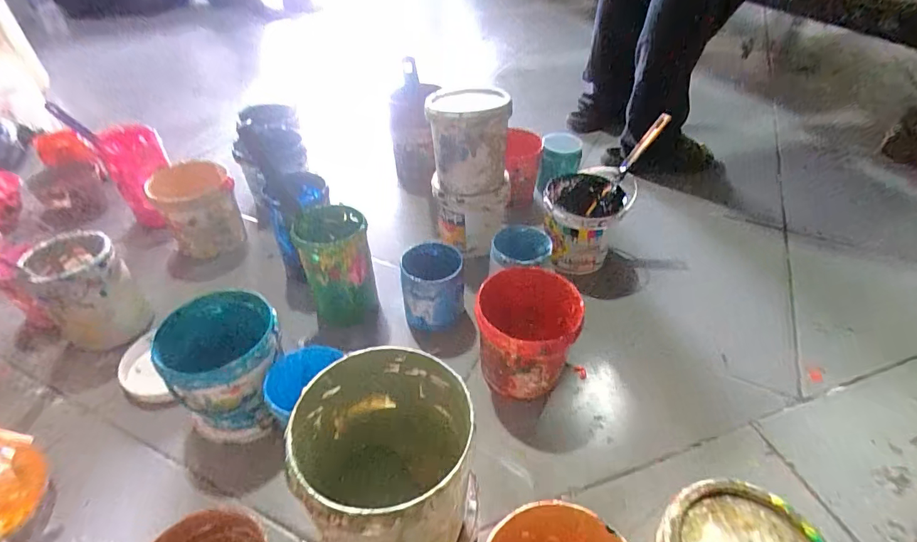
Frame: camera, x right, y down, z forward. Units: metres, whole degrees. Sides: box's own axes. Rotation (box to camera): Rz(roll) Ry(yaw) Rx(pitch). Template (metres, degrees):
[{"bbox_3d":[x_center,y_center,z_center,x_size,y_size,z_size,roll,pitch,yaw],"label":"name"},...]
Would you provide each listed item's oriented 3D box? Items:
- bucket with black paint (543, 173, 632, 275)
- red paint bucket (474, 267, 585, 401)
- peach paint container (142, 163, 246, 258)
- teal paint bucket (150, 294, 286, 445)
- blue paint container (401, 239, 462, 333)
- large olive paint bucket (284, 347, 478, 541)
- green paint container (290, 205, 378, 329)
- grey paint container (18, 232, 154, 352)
[{"bbox_3d":[0.205,-0.082,0.758,0.125,0.117,0.133,15,44,16],"label":"bucket with black paint"},{"bbox_3d":[0.088,0.086,0.583,0.116,0.129,0.123,11,43,11],"label":"red paint bucket"},{"bbox_3d":[-0.444,-0.101,0.787,0.117,0.132,0.130,-32,51,-31],"label":"peach paint container"},{"bbox_3d":[-0.266,0.116,0.540,0.122,0.134,0.118,0,42,0],"label":"teal paint bucket"},{"bbox_3d":[-0.038,0.020,0.655,0.082,0.091,0.091,-5,42,-6],"label":"blue paint container"},{"bbox_3d":[-0.046,0.143,0.321,0.114,0.137,0.119,0,42,0],"label":"large olive paint bucket"},{"bbox_3d":[-0.173,-0.007,0.655,0.089,0.150,0.107,-12,43,-13],"label":"green paint container"},{"bbox_3d":[-0.502,0.036,0.622,0.121,0.139,0.108,31,50,30],"label":"grey paint container"}]

